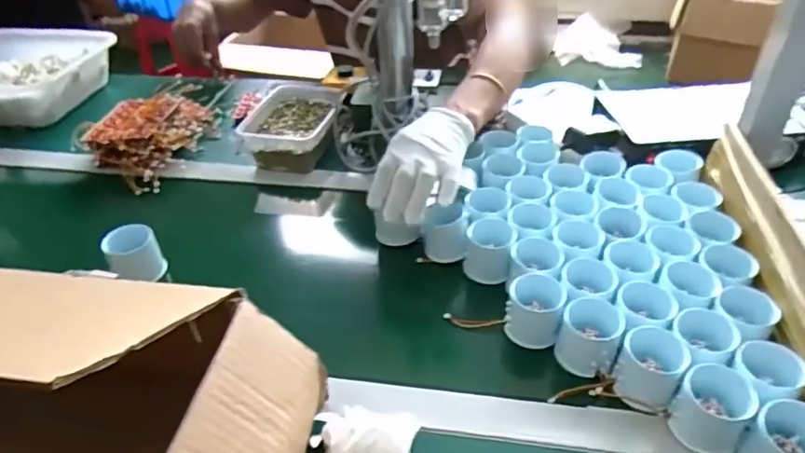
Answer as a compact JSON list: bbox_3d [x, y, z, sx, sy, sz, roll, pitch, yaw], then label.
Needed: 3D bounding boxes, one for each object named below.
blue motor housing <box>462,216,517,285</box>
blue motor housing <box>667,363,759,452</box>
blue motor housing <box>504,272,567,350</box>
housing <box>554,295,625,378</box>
[{"bbox_3d":[0.098,0.027,0.630,0.052,0.051,0.060,10,40,15],"label":"blue motor housing"},{"bbox_3d":[0.252,0.149,0.460,0.052,0.054,0.053,-1,38,1],"label":"blue motor housing"},{"bbox_3d":[0.130,0.082,0.554,0.052,0.048,0.054,13,41,19],"label":"blue motor housing"},{"bbox_3d":[0.174,0.100,0.525,0.051,0.049,0.059,17,42,23],"label":"housing"}]

